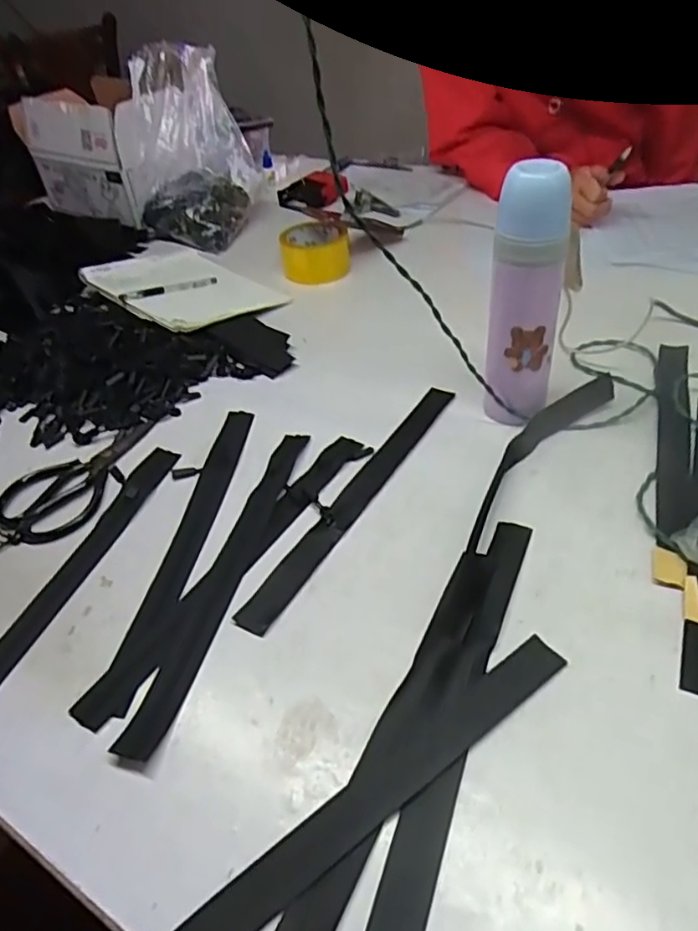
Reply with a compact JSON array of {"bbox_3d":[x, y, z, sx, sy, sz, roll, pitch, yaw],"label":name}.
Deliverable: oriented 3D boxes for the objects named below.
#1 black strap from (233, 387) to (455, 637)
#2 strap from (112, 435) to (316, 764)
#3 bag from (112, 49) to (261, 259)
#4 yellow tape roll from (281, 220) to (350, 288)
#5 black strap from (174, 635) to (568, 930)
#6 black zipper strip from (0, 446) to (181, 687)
[{"bbox_3d":[0.011,0.023,0.620,0.030,0.004,0.353,20,49,26],"label":"black strap"},{"bbox_3d":[-0.104,0.085,0.566,0.033,0.007,0.353,3,43,17],"label":"strap"},{"bbox_3d":[-0.276,-0.545,1.102,0.226,0.230,0.264,-17,44,-11],"label":"bag"},{"bbox_3d":[-0.054,-0.330,0.976,0.105,0.052,0.099,-13,43,-7],"label":"yellow tape roll"},{"bbox_3d":[0.005,0.217,0.403,0.354,0.005,0.033,-31,48,-24],"label":"black strap"},{"bbox_3d":[-0.252,0.102,0.567,0.037,0.009,0.351,5,42,20],"label":"black zipper strip"}]

